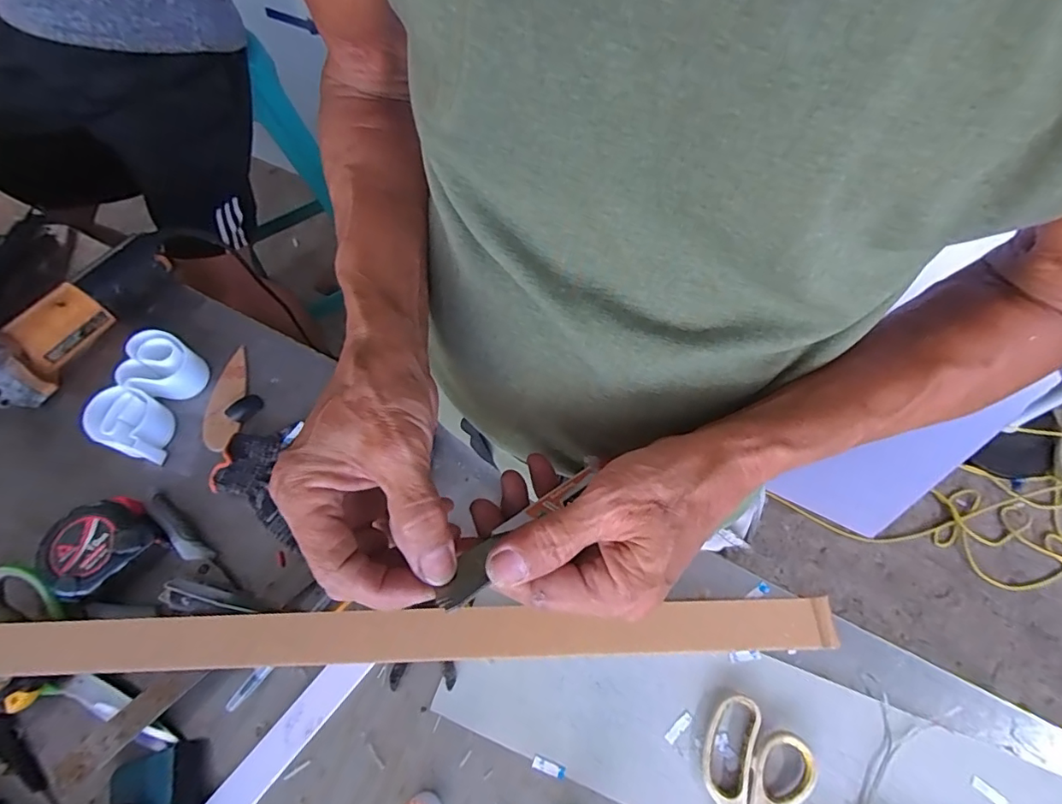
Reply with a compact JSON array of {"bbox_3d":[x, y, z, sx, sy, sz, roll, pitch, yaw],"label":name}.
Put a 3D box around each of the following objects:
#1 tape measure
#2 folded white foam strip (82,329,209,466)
[{"bbox_3d":[-0.384,0.127,0.466,0.072,0.046,0.080,41,73,19],"label":"tape measure"},{"bbox_3d":[-0.393,-0.008,0.535,0.071,0.046,0.127,11,66,8],"label":"folded white foam strip"}]

